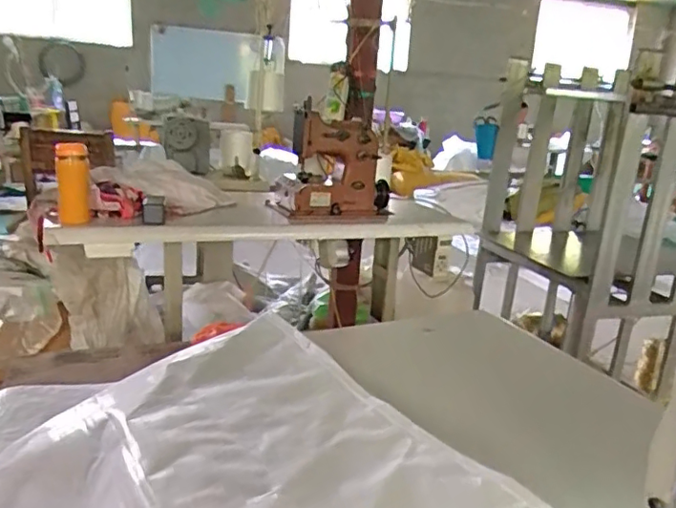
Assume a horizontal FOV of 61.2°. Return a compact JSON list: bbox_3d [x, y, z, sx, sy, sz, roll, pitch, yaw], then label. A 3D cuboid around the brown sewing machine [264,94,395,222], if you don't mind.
[{"bbox_3d":[0.001,-0.226,1.539,0.309,0.265,0.131,1,16,-11],"label":"brown sewing machine"}]

